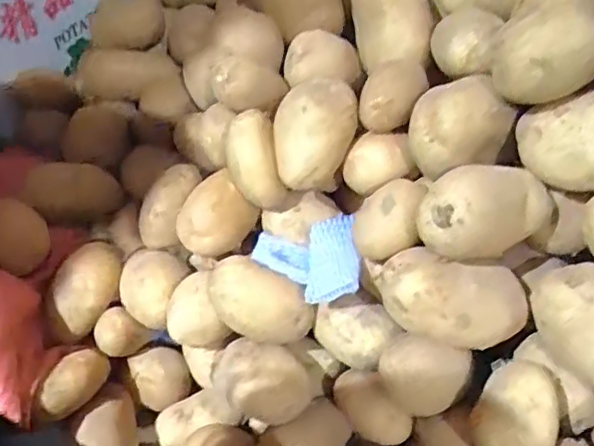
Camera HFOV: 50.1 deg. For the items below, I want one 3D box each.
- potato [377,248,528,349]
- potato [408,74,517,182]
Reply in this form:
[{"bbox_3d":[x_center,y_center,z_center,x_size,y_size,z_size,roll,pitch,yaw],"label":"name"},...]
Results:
[{"bbox_3d":[0.132,0.065,0.539,0.123,0.060,0.059,7,47,10],"label":"potato"},{"bbox_3d":[0.143,-0.085,0.564,0.086,0.059,0.078,14,49,16],"label":"potato"}]

